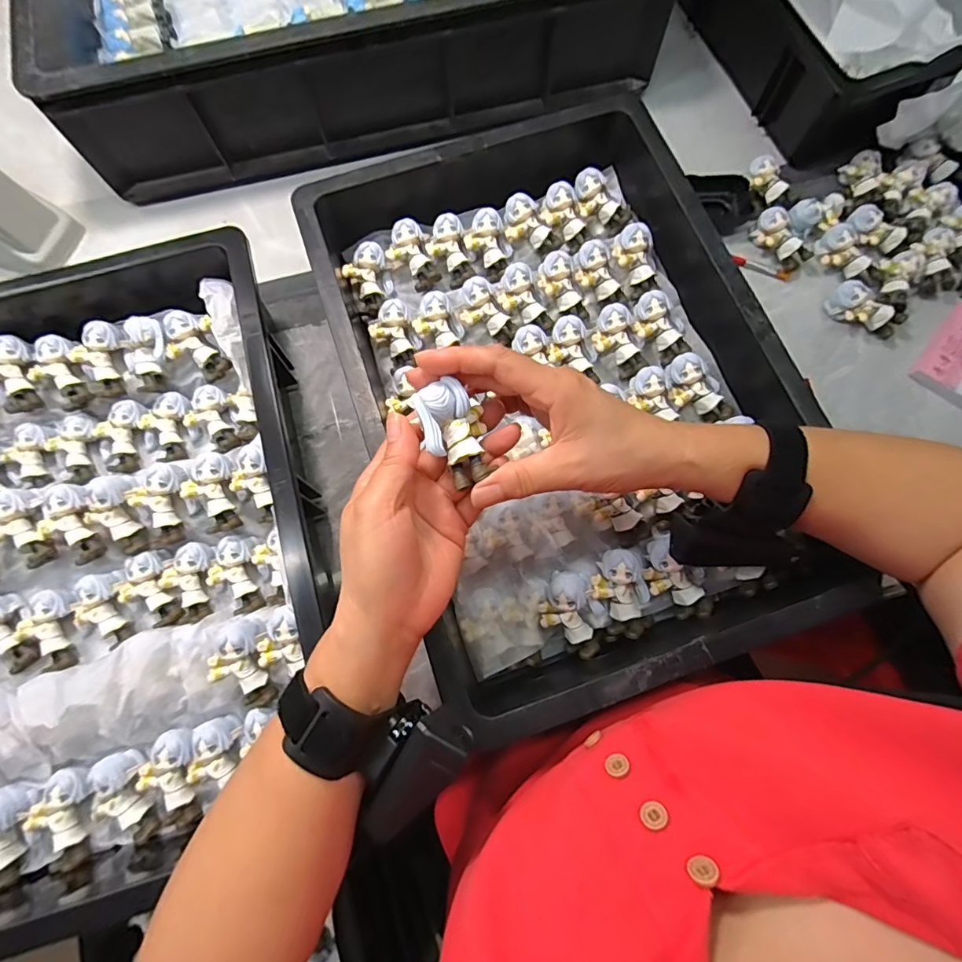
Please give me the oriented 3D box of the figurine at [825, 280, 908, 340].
[{"bbox_3d":[0.354,-0.157,0.444,0.064,0.031,0.030,43,80,10],"label":"figurine"}]

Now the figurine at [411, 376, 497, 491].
[{"bbox_3d":[-0.013,-0.025,0.264,0.035,0.029,0.055,-18,76,-4],"label":"figurine"}]

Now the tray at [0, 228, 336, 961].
[{"bbox_3d":[-0.298,0.052,0.363,0.350,0.089,0.451,-16,76,-4],"label":"tray"}]

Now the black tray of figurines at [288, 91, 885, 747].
[{"bbox_3d":[0.061,-0.080,0.378,0.297,0.075,0.439,-19,76,-4],"label":"black tray of figurines"}]

